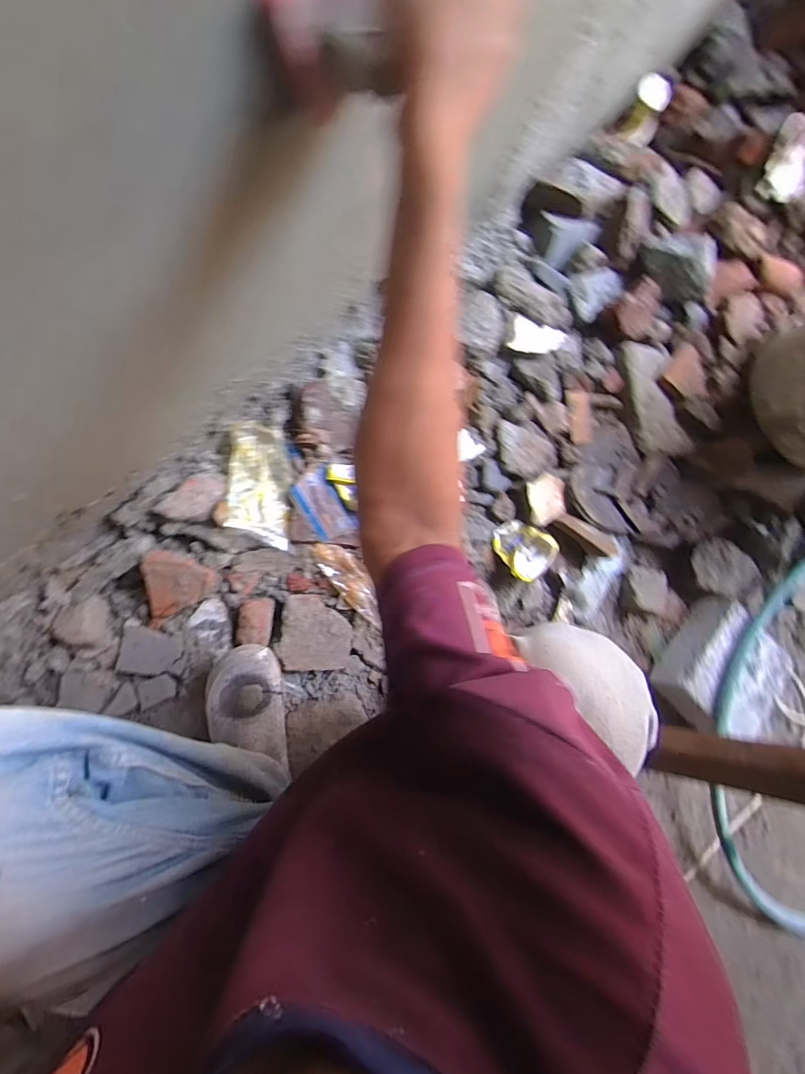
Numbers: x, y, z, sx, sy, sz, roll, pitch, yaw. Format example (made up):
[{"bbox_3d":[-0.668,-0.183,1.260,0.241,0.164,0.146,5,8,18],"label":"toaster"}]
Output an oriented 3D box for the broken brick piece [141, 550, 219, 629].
[{"bbox_3d":[-0.297,0.065,0.624,0.083,0.017,0.105,-2,123,-22],"label":"broken brick piece"}]

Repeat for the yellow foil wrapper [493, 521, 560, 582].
[{"bbox_3d":[0.192,0.016,0.731,0.077,0.030,0.095,-36,76,5],"label":"yellow foil wrapper"}]

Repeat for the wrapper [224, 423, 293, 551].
[{"bbox_3d":[-0.199,-0.074,0.646,0.080,0.030,0.169,0,86,-9],"label":"wrapper"}]

